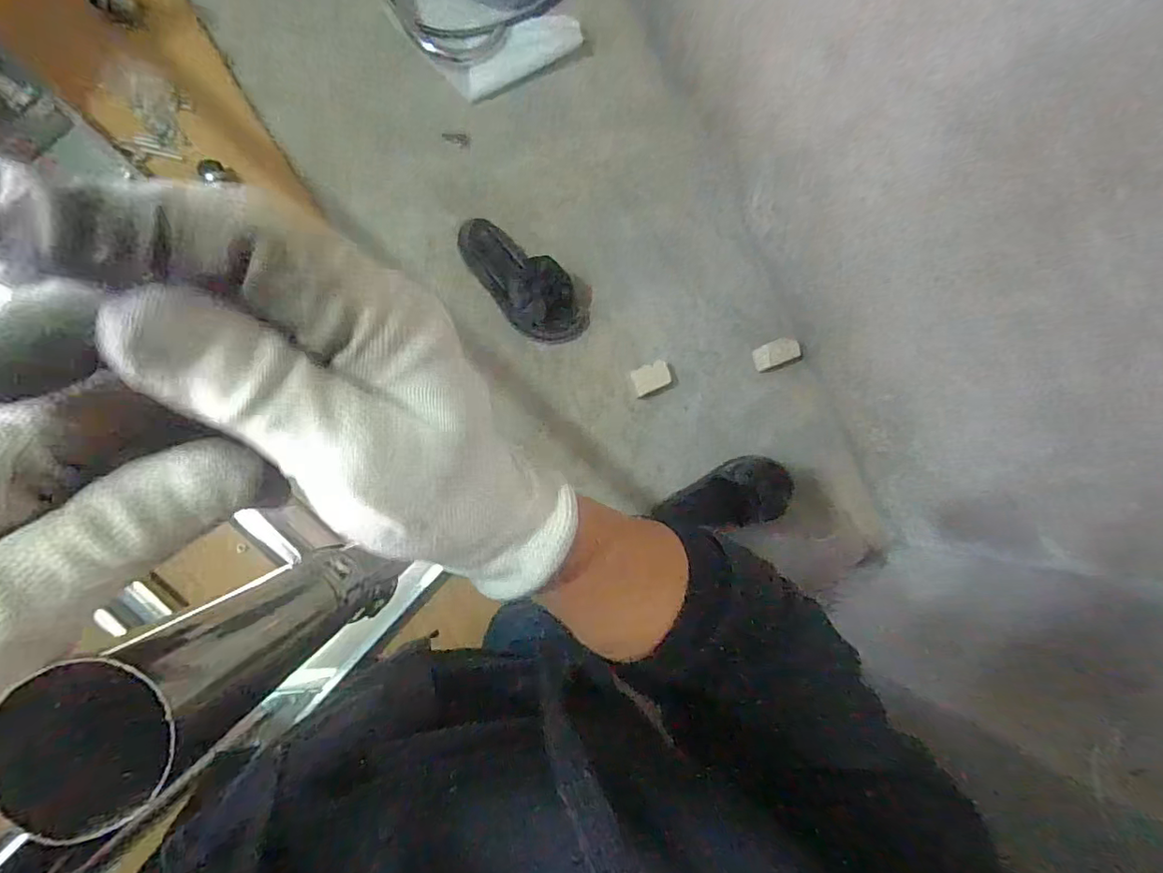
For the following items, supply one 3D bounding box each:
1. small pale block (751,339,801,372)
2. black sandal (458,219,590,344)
[{"bbox_3d":[0.331,-0.141,0.925,0.072,0.045,0.040,-19,87,-9],"label":"small pale block"},{"bbox_3d":[-0.100,-0.248,0.865,0.248,0.083,0.105,45,81,-2],"label":"black sandal"}]

